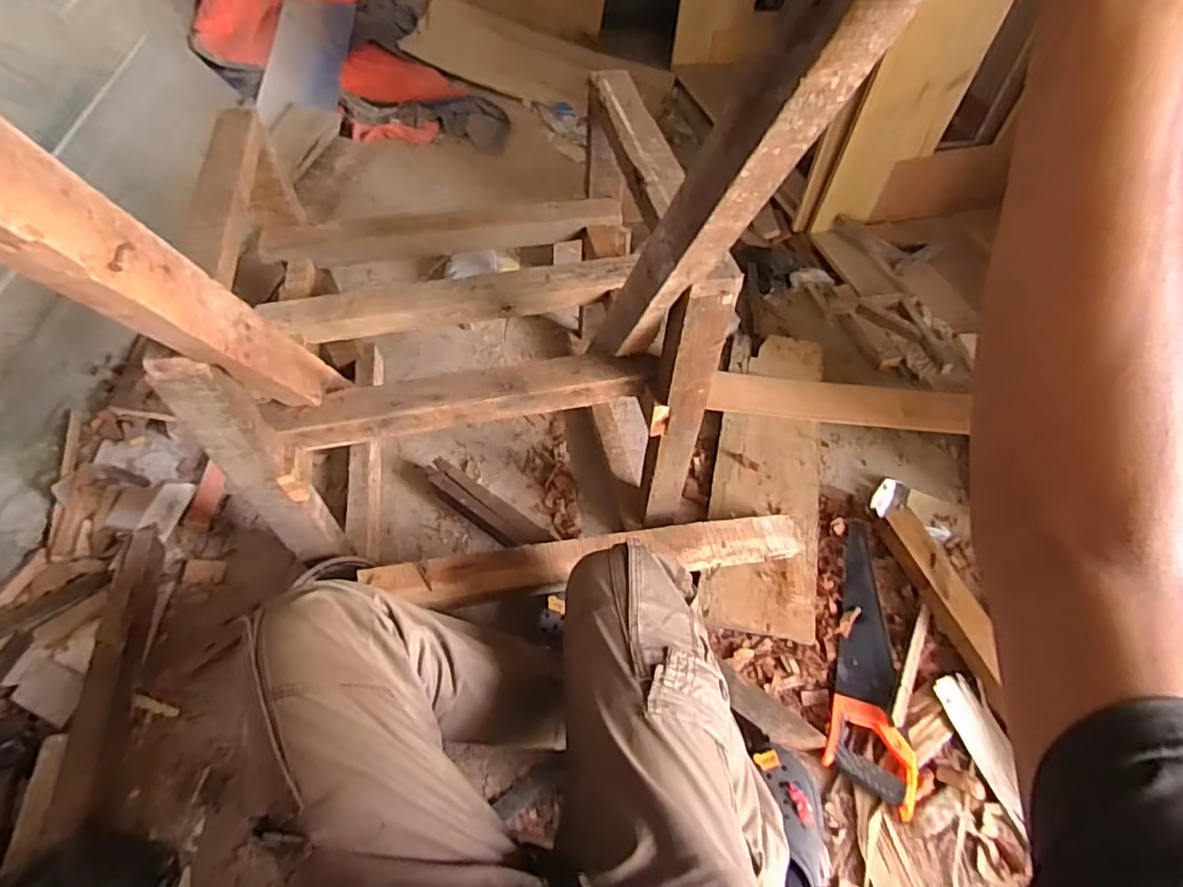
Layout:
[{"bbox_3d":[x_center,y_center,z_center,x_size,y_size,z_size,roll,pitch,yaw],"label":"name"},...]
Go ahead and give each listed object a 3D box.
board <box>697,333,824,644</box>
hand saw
[{"bbox_3d":[0.332,0.033,1.143,0.191,0.032,0.659,12,53,7],"label":"board"},{"bbox_3d":[0.448,0.320,0.946,0.126,0.021,0.414,17,54,10],"label":"hand saw"}]

